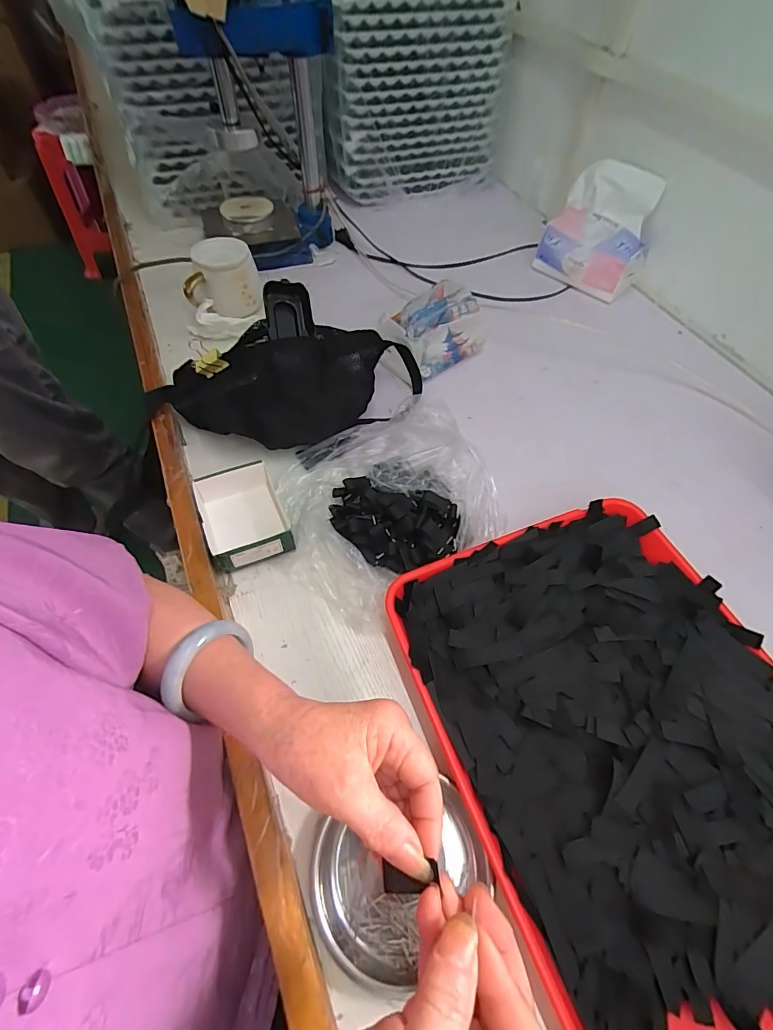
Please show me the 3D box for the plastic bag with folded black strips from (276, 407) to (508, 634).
[{"bbox_3d":[-0.001,-0.010,0.475,0.217,0.052,0.213,-21,61,-14],"label":"plastic bag with folded black strips"}]

